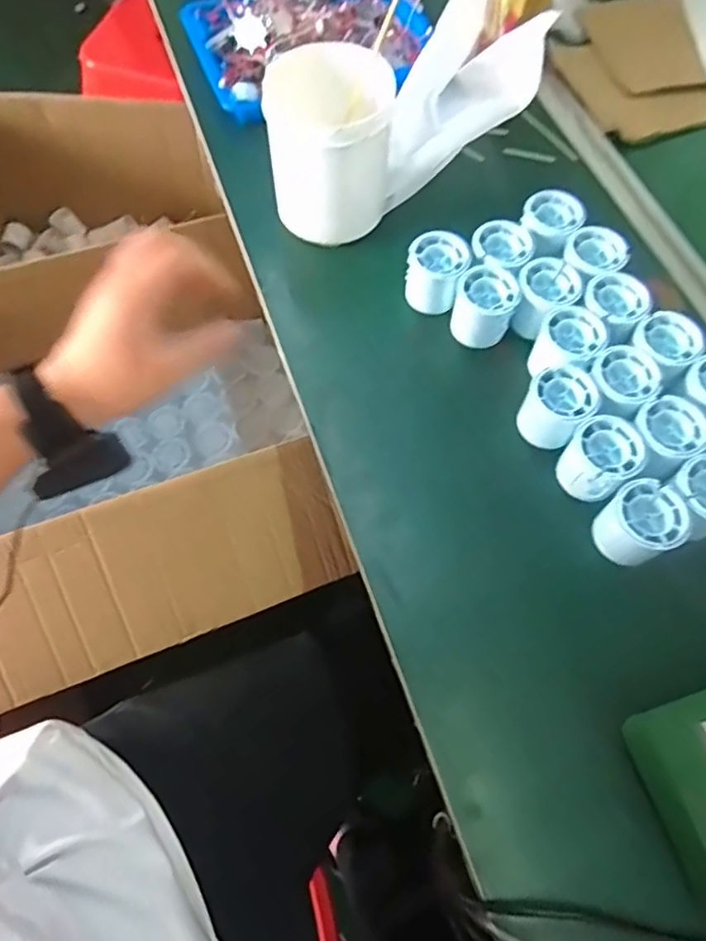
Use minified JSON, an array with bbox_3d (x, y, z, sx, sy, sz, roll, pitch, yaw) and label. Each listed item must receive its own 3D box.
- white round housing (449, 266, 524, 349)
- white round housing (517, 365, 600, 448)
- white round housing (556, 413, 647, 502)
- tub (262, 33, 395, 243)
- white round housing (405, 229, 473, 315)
[{"bbox_3d":[0.120,-0.148,0.560,0.050,0.058,0.054,1,65,-2],"label":"white round housing"},{"bbox_3d":[0.172,-0.053,0.514,0.050,0.051,0.052,1,65,-2],"label":"white round housing"},{"bbox_3d":[0.198,-0.008,0.490,0.054,0.044,0.059,33,68,12],"label":"white round housing"},{"bbox_3d":[-0.023,-0.293,0.574,0.111,0.137,0.116,1,65,-2],"label":"tub"},{"bbox_3d":[0.078,-0.186,0.576,0.053,0.051,0.062,15,65,5],"label":"white round housing"}]

